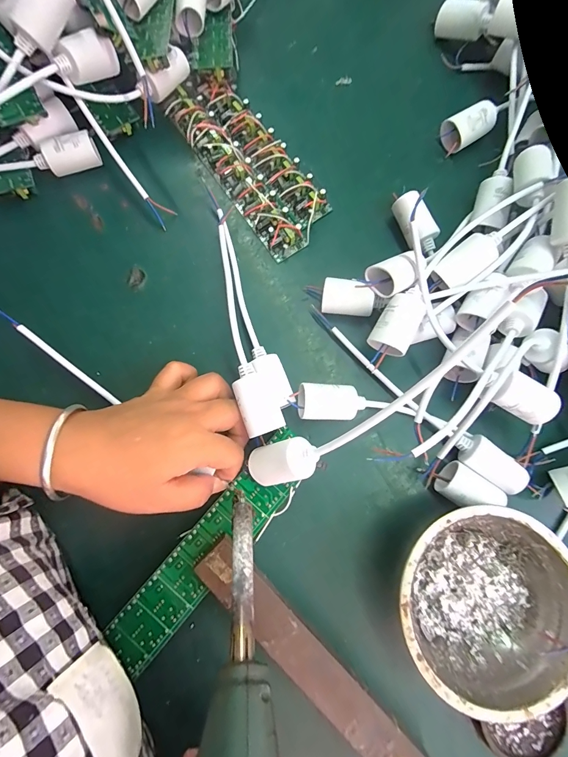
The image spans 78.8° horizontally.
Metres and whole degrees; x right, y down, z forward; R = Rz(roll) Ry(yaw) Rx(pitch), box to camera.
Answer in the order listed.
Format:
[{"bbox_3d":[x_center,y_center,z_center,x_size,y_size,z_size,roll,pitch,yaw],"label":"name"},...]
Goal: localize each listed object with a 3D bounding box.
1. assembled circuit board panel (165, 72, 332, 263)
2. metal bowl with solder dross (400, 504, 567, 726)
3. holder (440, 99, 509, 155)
[{"bbox_3d":[-0.033,-0.206,0.328,0.073,0.019,0.190,-36,82,-7],"label":"assembled circuit board panel"},{"bbox_3d":[0.142,0.158,0.250,0.123,0.040,0.124,0,79,-1],"label":"metal bowl with solder dross"},{"bbox_3d":[0.178,-0.242,0.334,0.056,0.032,0.025,-27,81,-5],"label":"holder"}]

